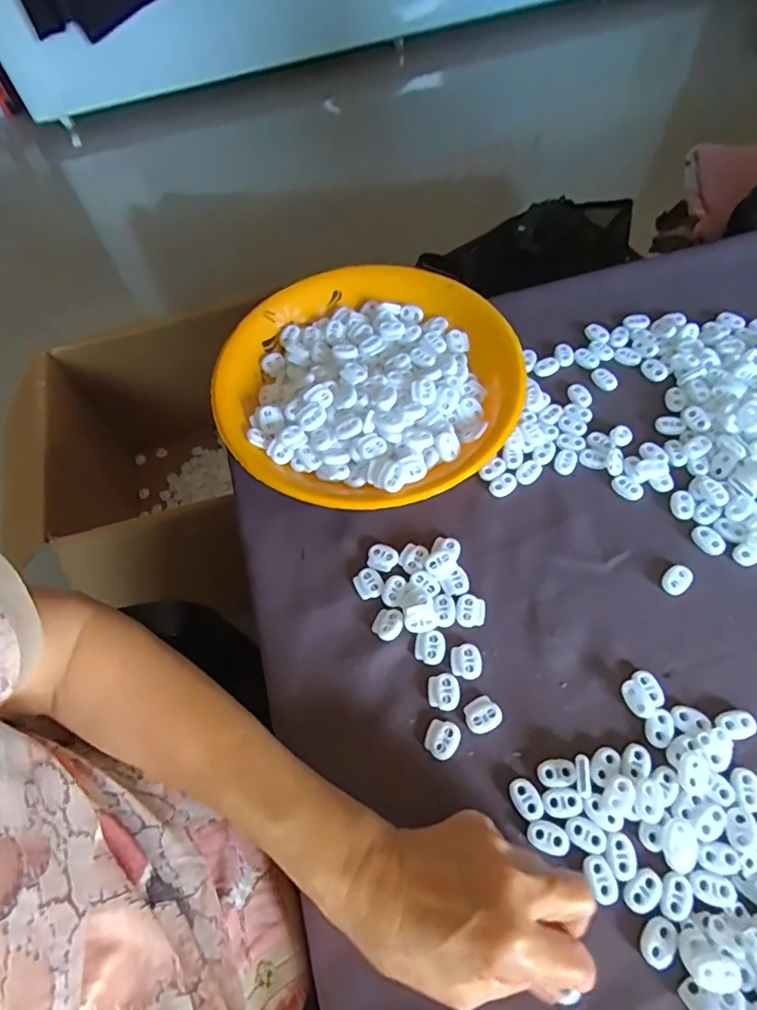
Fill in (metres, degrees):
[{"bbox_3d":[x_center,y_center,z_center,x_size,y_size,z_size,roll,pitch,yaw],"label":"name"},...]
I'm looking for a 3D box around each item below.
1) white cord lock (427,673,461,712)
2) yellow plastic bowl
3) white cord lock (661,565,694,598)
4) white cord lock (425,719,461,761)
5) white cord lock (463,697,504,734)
[{"bbox_3d":[0.042,0.119,0.356,0.020,0.004,0.022,-2,61,3],"label":"white cord lock"},{"bbox_3d":[-0.005,-0.103,0.456,0.231,0.040,0.237,-2,61,3],"label":"yellow plastic bowl"},{"bbox_3d":[0.204,0.051,0.379,0.023,0.004,0.016,-36,65,-15],"label":"white cord lock"},{"bbox_3d":[0.040,0.145,0.344,0.020,0.004,0.021,16,63,12],"label":"white cord lock"},{"bbox_3d":[0.066,0.131,0.349,0.021,0.004,0.020,-24,62,-9],"label":"white cord lock"}]

